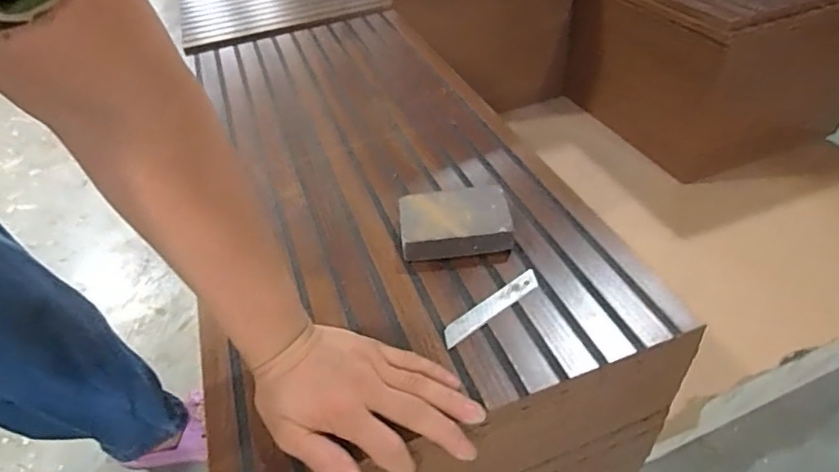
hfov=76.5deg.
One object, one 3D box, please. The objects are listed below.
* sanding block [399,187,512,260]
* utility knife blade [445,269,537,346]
[{"bbox_3d":[0.033,-0.013,0.498,0.098,0.026,0.074,-6,42,0],"label":"sanding block"},{"bbox_3d":[0.059,0.057,0.435,0.099,0.004,0.016,-31,48,-24],"label":"utility knife blade"}]

